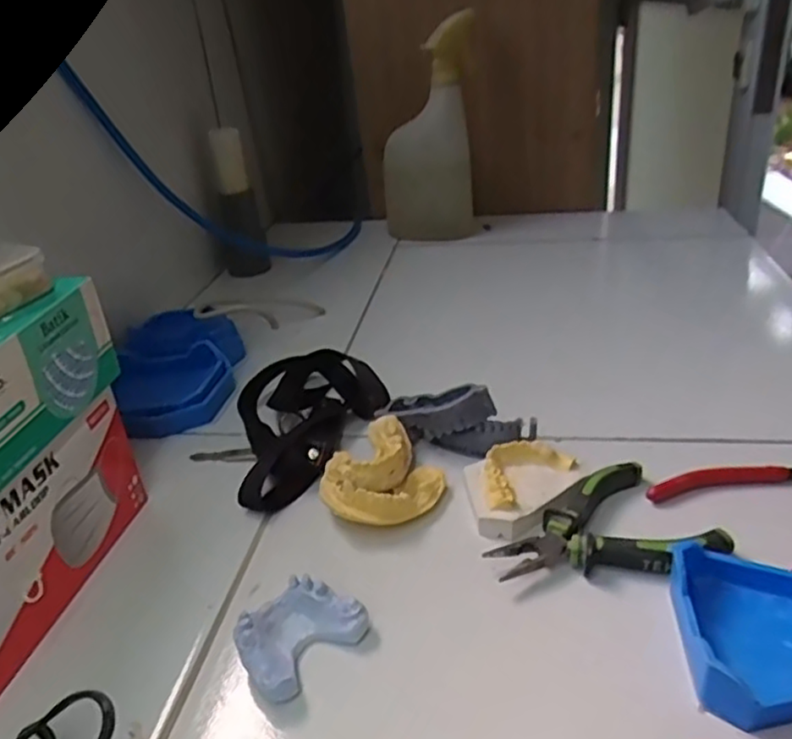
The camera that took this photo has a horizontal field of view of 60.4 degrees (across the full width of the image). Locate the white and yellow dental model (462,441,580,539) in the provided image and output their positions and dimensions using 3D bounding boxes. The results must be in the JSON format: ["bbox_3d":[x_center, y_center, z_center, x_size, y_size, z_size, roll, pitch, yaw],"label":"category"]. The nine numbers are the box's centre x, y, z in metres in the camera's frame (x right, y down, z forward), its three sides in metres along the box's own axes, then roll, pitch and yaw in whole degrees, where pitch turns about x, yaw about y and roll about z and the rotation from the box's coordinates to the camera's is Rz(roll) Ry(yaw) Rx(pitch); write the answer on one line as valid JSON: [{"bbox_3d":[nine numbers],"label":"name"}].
[{"bbox_3d":[0.073,0.064,0.387,0.063,0.019,0.055,-8,29,-5],"label":"white and yellow dental model"}]

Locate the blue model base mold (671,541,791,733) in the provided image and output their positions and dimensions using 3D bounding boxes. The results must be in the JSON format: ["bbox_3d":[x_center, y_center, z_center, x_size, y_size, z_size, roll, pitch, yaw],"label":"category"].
[{"bbox_3d":[0.156,0.112,0.293,0.064,0.022,0.077,0,29,9],"label":"blue model base mold"}]

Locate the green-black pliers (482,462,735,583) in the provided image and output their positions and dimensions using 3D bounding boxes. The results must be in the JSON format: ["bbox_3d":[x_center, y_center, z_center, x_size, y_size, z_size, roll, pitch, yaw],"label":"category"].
[{"bbox_3d":[0.104,0.085,0.352,0.107,0.015,0.075,-17,31,-20],"label":"green-black pliers"}]

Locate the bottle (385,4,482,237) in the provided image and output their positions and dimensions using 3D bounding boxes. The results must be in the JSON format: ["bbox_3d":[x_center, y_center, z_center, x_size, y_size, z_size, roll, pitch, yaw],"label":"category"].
[{"bbox_3d":[0.037,-0.269,0.796,0.093,0.238,0.070,16,35,33],"label":"bottle"}]

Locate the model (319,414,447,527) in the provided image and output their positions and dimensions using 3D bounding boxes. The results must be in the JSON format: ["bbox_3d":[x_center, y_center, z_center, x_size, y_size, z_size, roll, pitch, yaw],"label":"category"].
[{"bbox_3d":[-0.010,0.058,0.409,0.071,0.028,0.082,-8,29,-5],"label":"model"}]

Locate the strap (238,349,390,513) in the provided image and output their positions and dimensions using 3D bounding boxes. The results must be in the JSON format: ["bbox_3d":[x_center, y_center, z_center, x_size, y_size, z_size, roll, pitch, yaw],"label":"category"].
[{"bbox_3d":[-0.058,0.029,0.478,0.101,0.026,0.159,-9,29,-7],"label":"strap"}]

